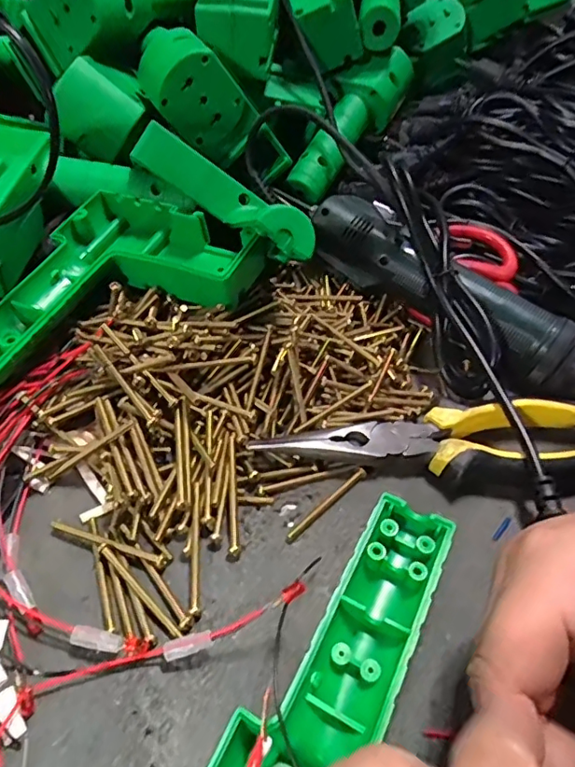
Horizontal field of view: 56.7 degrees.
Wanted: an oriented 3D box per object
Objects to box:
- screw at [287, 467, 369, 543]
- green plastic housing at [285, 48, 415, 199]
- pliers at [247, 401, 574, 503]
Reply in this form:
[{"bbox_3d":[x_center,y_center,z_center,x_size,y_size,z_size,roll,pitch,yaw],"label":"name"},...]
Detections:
[{"bbox_3d":[0.019,0.058,0.256,0.004,0.005,0.055,37,52,25],"label":"screw"},{"bbox_3d":[0.048,-0.217,0.446,0.046,0.042,0.150,33,80,23],"label":"green plastic housing"},{"bbox_3d":[0.082,0.036,0.274,0.182,0.020,0.047,-3,47,-11],"label":"pliers"}]

